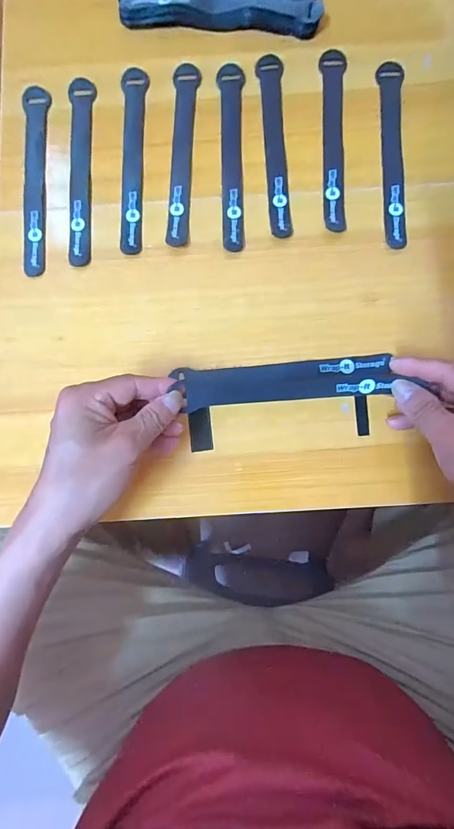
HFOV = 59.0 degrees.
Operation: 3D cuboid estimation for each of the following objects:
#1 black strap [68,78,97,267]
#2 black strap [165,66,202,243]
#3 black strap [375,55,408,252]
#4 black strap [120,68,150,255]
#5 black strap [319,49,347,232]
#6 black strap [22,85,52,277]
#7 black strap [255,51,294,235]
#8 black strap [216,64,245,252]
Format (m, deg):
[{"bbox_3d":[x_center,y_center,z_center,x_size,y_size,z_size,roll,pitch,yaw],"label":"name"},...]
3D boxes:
[{"bbox_3d":[-0.142,-0.238,0.391,0.024,0.006,0.195,-3,81,1],"label":"black strap"},{"bbox_3d":[-0.043,-0.255,0.391,0.025,0.004,0.191,1,81,2],"label":"black strap"},{"bbox_3d":[0.161,-0.252,0.387,0.024,0.006,0.192,-1,82,5],"label":"black strap"},{"bbox_3d":[-0.090,-0.249,0.391,0.025,0.005,0.195,-2,81,1],"label":"black strap"},{"bbox_3d":[0.104,-0.269,0.390,0.022,0.004,0.195,1,81,2],"label":"black strap"},{"bbox_3d":[-0.186,-0.231,0.391,0.024,0.004,0.198,-4,81,1],"label":"black strap"},{"bbox_3d":[0.046,-0.262,0.390,0.024,0.004,0.188,-2,82,1],"label":"black strap"},{"bbox_3d":[0.006,-0.251,0.388,0.025,0.006,0.193,-3,81,1],"label":"black strap"}]

